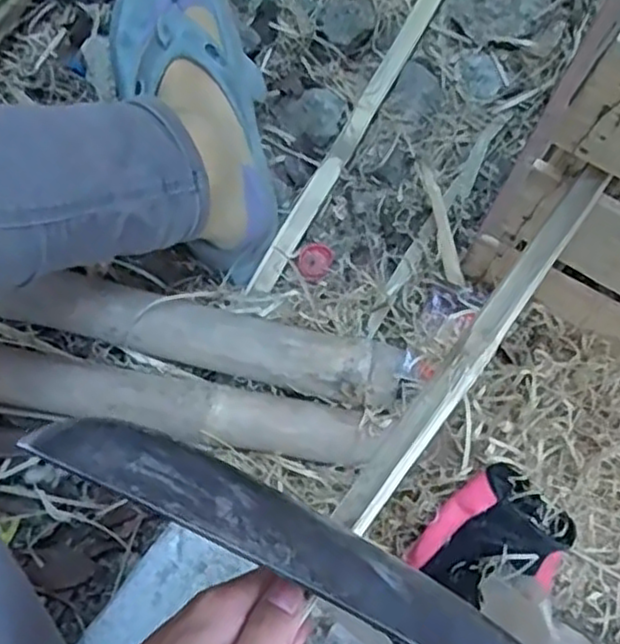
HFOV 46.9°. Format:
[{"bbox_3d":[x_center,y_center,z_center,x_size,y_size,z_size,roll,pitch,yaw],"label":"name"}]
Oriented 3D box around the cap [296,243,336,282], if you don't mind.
[{"bbox_3d":[0.005,-0.055,0.661,0.030,0.014,0.033,0,71,0],"label":"cap"}]

